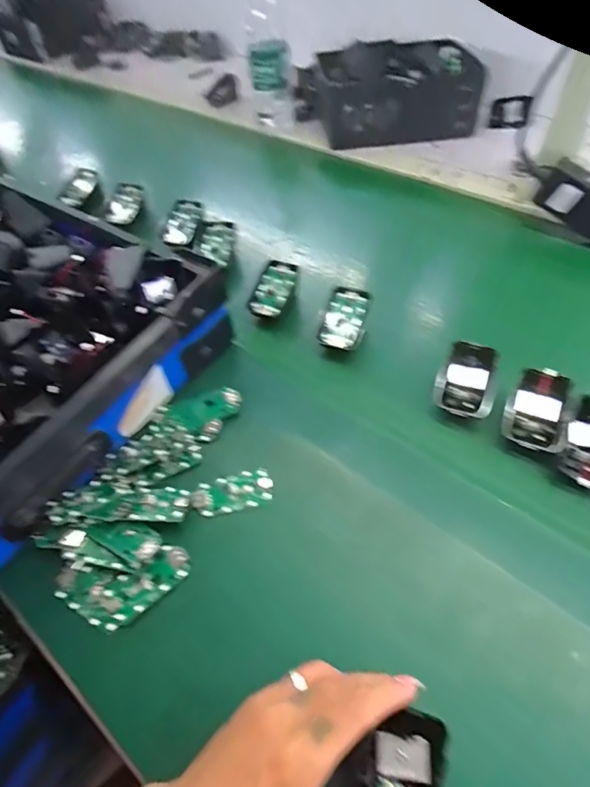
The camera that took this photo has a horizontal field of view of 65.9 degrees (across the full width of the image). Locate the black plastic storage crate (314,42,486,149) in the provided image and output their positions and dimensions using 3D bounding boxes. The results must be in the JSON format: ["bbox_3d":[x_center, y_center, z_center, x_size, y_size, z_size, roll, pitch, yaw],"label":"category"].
[{"bbox_3d":[0.165,-0.487,0.739,0.250,0.090,0.214,-1,52,5],"label":"black plastic storage crate"}]

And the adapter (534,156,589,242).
[{"bbox_3d":[0.336,-0.215,0.524,0.116,0.056,0.030,40,64,7],"label":"adapter"}]

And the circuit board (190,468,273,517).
[{"bbox_3d":[-0.052,0.082,0.379,0.065,0.007,0.031,-11,52,-3],"label":"circuit board"}]

